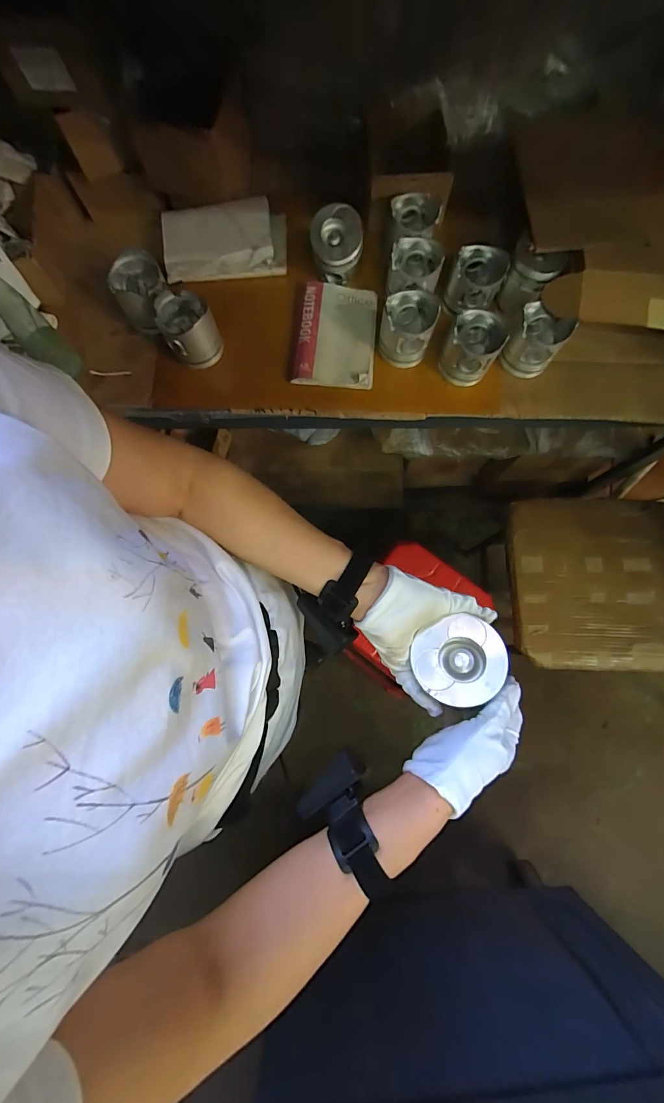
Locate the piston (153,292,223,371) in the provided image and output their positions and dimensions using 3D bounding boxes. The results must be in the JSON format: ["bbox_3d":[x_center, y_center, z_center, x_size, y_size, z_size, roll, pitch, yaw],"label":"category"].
[{"bbox_3d":[-0.248,-0.383,0.647,0.085,0.076,0.094,-31,78,-7],"label":"piston"}]

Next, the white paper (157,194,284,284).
[{"bbox_3d":[-0.200,-0.581,0.699,0.230,0.041,0.137,-7,77,-1],"label":"white paper"}]

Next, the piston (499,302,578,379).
[{"bbox_3d":[0.346,-0.357,0.644,0.087,0.078,0.078,30,79,7],"label":"piston"}]

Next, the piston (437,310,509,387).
[{"bbox_3d":[0.239,-0.346,0.640,0.085,0.083,0.085,0,77,0],"label":"piston"}]

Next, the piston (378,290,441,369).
[{"bbox_3d":[0.130,-0.386,0.648,0.090,0.081,0.095,0,77,0],"label":"piston"}]

